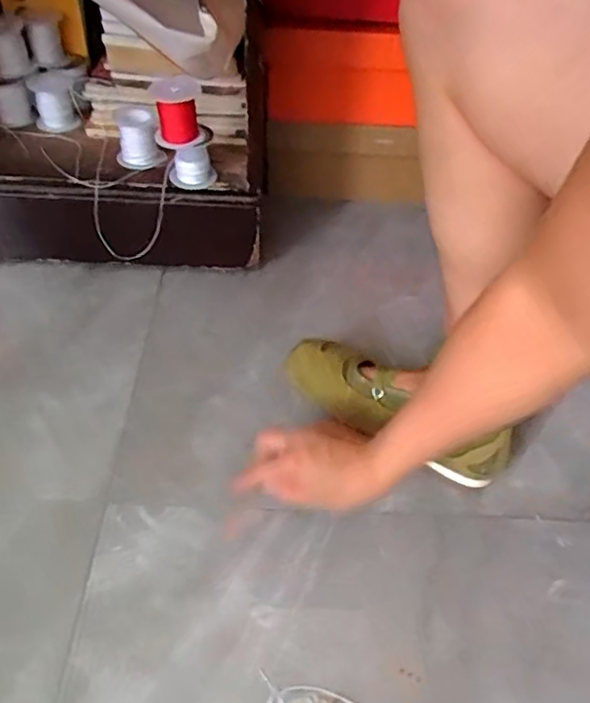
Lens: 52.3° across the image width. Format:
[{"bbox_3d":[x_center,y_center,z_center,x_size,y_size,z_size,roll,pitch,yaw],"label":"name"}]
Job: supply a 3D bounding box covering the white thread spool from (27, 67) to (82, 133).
[{"bbox_3d":[-0.313,-0.328,0.787,0.059,0.061,0.050,-12,48,-15],"label":"white thread spool"}]

